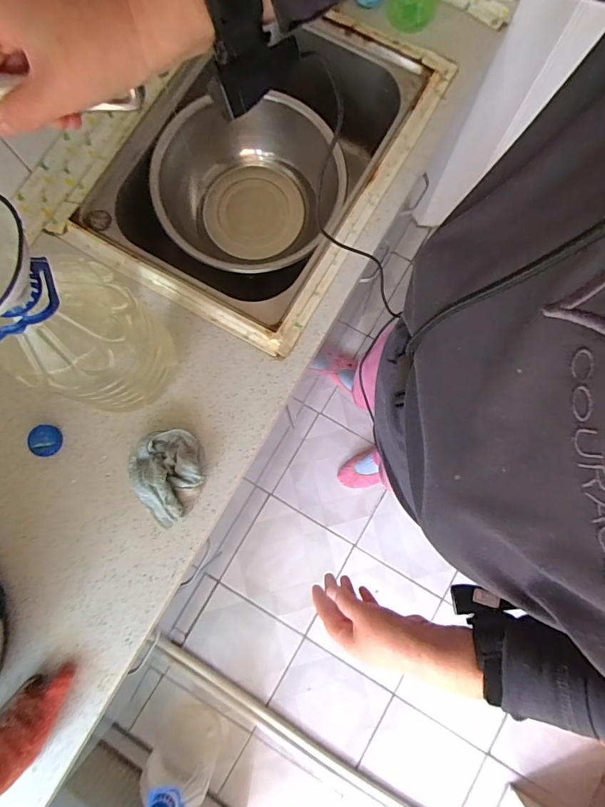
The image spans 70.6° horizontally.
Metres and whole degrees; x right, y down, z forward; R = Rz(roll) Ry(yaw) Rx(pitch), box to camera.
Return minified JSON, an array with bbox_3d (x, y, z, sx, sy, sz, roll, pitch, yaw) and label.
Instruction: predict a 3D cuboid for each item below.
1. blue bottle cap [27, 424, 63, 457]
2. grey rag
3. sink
[{"bbox_3d":[-0.405,0.059,0.671,0.046,0.018,0.048,0,80,1],"label":"blue bottle cap"},{"bbox_3d":[-0.206,0.112,0.651,0.107,0.049,0.141,-15,80,-2],"label":"grey rag"},{"bbox_3d":[-0.071,-0.438,0.839,0.442,0.174,0.614,30,82,6],"label":"sink"}]

